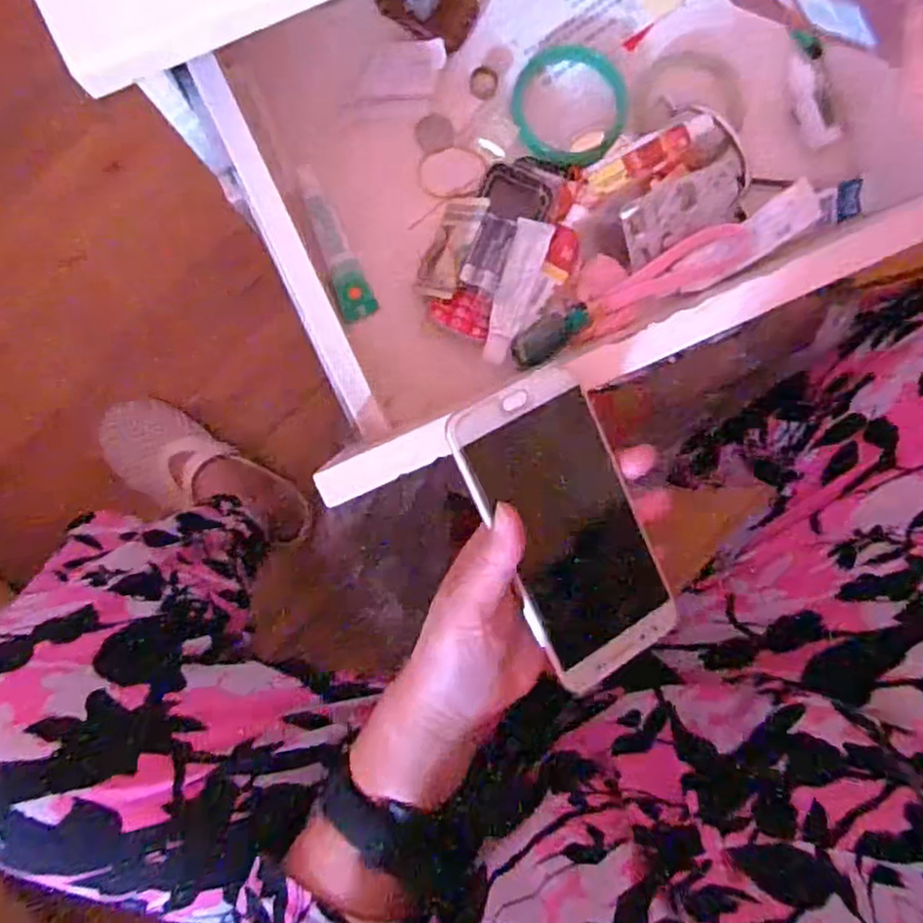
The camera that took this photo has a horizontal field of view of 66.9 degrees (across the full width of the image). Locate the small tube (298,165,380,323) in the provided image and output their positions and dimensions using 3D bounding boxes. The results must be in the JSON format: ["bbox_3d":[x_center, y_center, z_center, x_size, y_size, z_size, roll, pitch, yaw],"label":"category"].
[{"bbox_3d":[-0.081,-0.140,0.451,0.022,0.013,0.095,-21,92,-2],"label":"small tube"}]

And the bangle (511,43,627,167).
[{"bbox_3d":[0.071,-0.233,0.457,0.075,0.005,0.078,0,91,-3],"label":"bangle"}]

